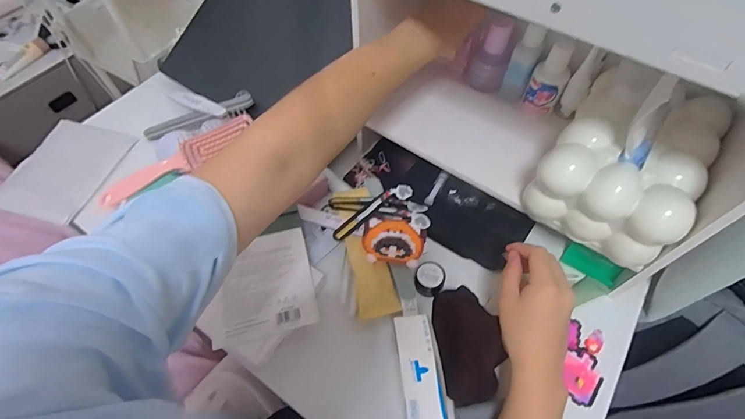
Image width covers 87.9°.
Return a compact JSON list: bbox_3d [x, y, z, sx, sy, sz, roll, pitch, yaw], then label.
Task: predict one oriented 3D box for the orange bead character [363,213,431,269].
[{"bbox_3d":[0.027,0.033,0.462,0.072,0.008,0.072,8,59,5],"label":"orange bead character"}]

